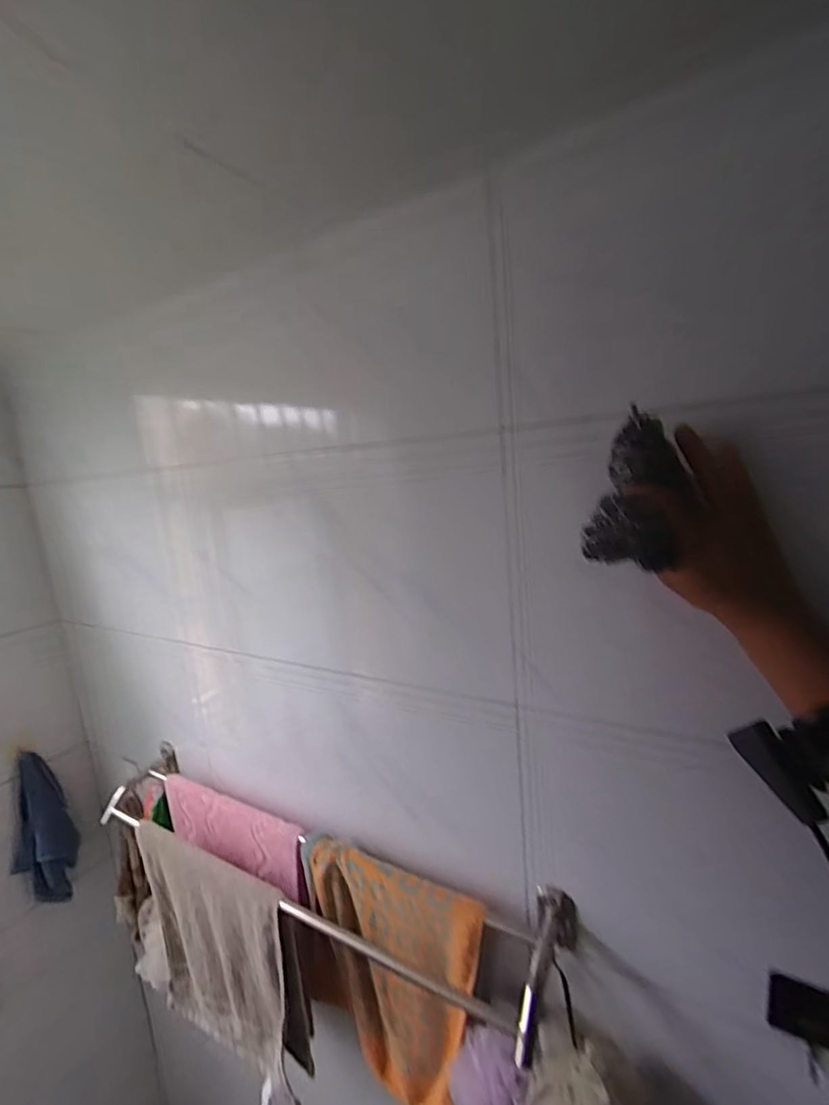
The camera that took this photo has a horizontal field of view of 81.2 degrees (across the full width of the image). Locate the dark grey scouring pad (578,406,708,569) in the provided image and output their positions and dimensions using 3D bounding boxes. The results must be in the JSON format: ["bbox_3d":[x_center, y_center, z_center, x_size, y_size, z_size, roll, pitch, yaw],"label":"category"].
[{"bbox_3d":[0.169,-0.048,0.377,0.071,0.112,0.042,-2,11,17],"label":"dark grey scouring pad"}]

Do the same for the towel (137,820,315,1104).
[{"bbox_3d":[-0.298,0.635,0.766,0.332,0.368,0.059,2,13,35],"label":"towel"}]

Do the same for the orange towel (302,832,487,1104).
[{"bbox_3d":[-0.040,0.581,0.668,0.304,0.343,0.051,3,14,36],"label":"orange towel"}]

